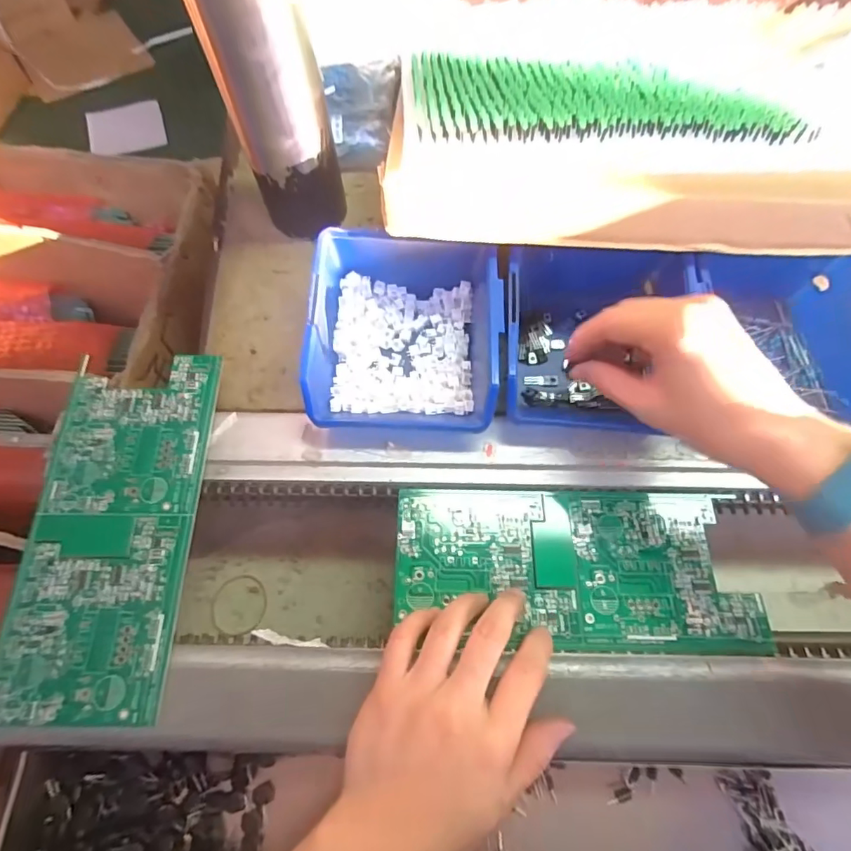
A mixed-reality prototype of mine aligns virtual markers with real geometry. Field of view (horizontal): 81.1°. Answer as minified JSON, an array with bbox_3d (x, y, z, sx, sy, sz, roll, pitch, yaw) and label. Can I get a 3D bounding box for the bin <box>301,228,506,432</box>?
[{"bbox_3d":[-0.013,-0.066,0.337,0.122,0.059,0.141,0,65,0],"label":"bin"}]

